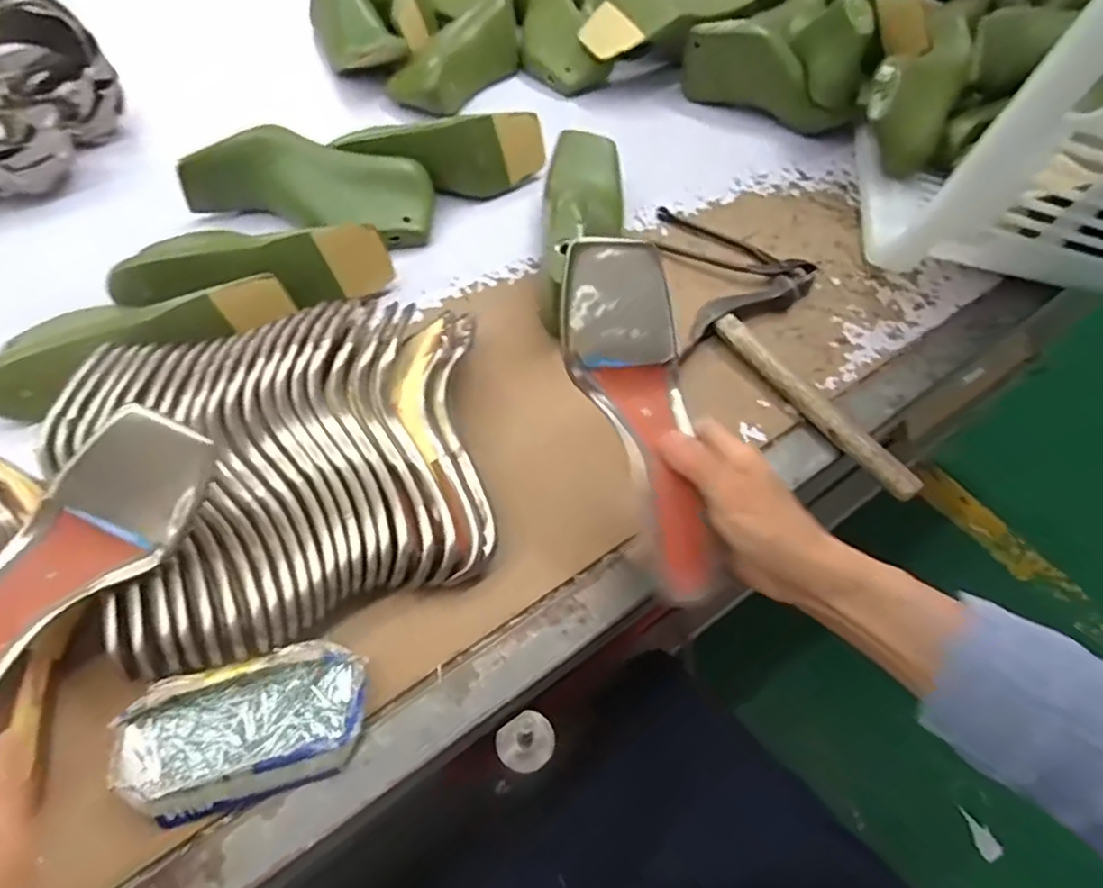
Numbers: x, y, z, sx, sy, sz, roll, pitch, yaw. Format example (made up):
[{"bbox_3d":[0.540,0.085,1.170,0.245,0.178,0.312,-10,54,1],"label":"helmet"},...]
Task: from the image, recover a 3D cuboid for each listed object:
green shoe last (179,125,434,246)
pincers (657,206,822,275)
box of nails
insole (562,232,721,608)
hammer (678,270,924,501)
[{"bbox_3d":[-0.231,-0.249,0.627,0.219,0.089,0.067,4,56,0],"label":"green shoe last"},{"bbox_3d":[0.177,-0.196,0.654,0.164,0.025,0.064,23,58,13],"label":"pincers"},{"bbox_3d":[-0.182,0.169,0.384,0.139,0.029,0.074,-13,58,-11],"label":"box of nails"},{"bbox_3d":[0.062,-0.016,0.411,0.068,0.041,0.219,-15,86,-12],"label":"insole"},{"bbox_3d":[0.241,-0.068,0.557,0.161,0.032,0.221,-36,65,-23],"label":"hammer"}]

